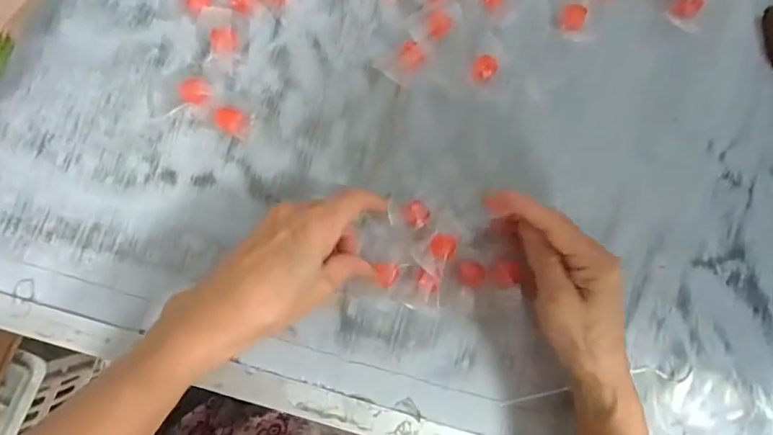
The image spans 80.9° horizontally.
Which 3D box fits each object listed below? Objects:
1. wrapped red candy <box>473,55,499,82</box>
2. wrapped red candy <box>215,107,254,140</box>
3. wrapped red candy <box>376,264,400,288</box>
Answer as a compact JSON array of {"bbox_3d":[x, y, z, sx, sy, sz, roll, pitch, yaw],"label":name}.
[{"bbox_3d":[0.082,-0.126,0.382,0.019,0.010,0.020,0,83,-3],"label":"wrapped red candy"},{"bbox_3d":[-0.124,-0.077,0.368,0.028,0.009,0.020,23,83,0],"label":"wrapped red candy"},{"bbox_3d":[0.001,0.045,0.354,0.016,0.007,0.019,1,83,-2],"label":"wrapped red candy"}]

